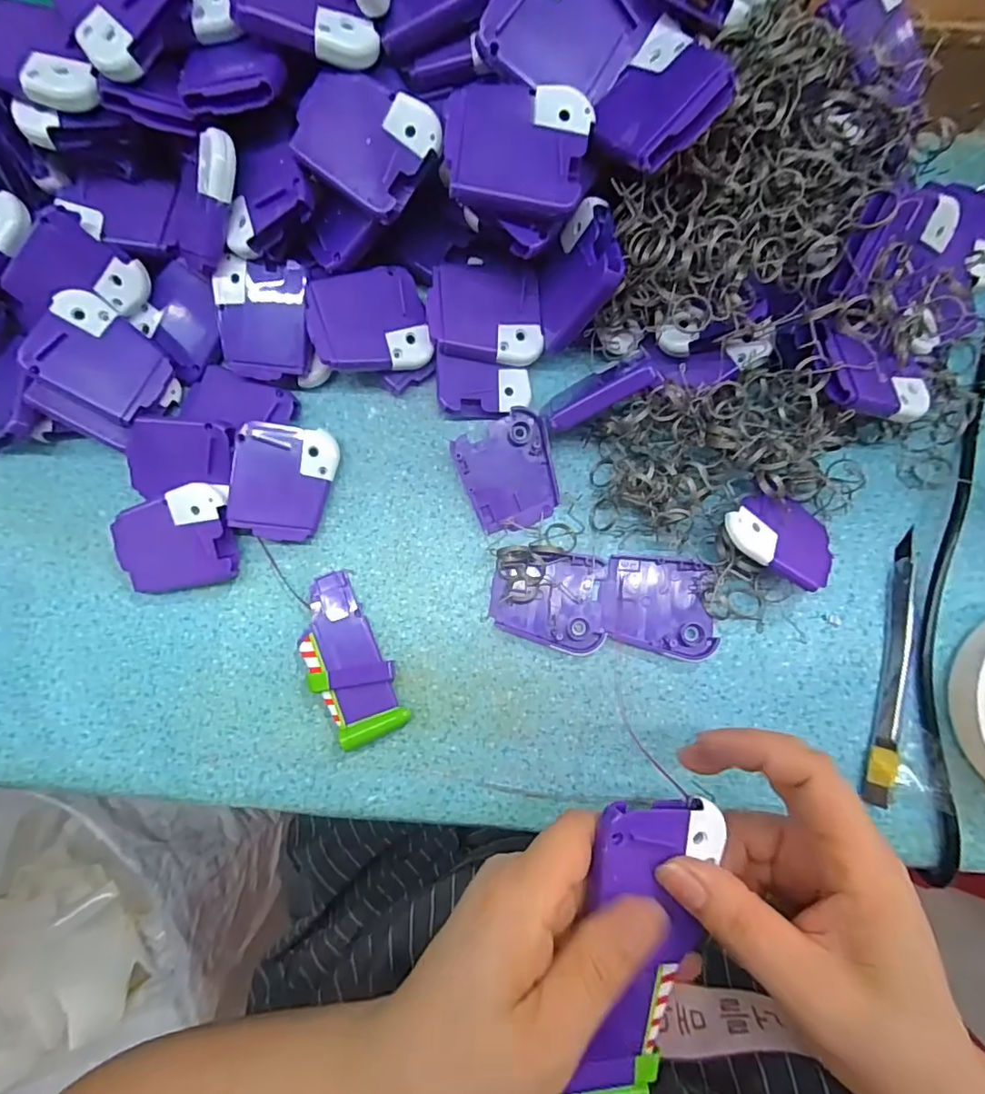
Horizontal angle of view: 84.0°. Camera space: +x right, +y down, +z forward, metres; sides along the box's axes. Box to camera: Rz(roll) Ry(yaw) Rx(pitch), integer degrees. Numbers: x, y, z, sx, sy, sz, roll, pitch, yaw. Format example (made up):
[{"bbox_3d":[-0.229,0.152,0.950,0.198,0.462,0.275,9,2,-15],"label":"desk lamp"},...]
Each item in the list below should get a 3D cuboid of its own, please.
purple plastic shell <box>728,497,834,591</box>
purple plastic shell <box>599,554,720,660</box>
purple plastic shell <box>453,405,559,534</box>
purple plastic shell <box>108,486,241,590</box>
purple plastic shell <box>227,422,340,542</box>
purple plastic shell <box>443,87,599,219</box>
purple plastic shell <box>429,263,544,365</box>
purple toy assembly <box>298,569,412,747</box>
[{"bbox_3d":[0.151,-0.007,0.282,0.061,0.017,0.051,37,58,-4],"label":"purple plastic shell"},{"bbox_3d":[0.090,0.032,0.296,0.059,0.007,0.051,6,85,1],"label":"purple plastic shell"},{"bbox_3d":[0.010,-0.041,0.305,0.050,0.009,0.059,-20,85,-1],"label":"purple plastic shell"},{"bbox_3d":[-0.170,-0.003,0.297,0.065,0.017,0.051,-14,98,8],"label":"purple plastic shell"},{"bbox_3d":[-0.114,-0.035,0.298,0.050,0.015,0.061,11,88,-20],"label":"purple plastic shell"},{"bbox_3d":[0.011,-0.173,0.242,0.061,0.017,0.049,3,82,2],"label":"purple plastic shell"},{"bbox_3d":[-0.004,-0.125,0.298,0.059,0.018,0.052,-5,85,0],"label":"purple plastic shell"},{"bbox_3d":[-0.079,0.060,0.293,0.039,0.014,0.088,-26,85,-2],"label":"purple toy assembly"}]

